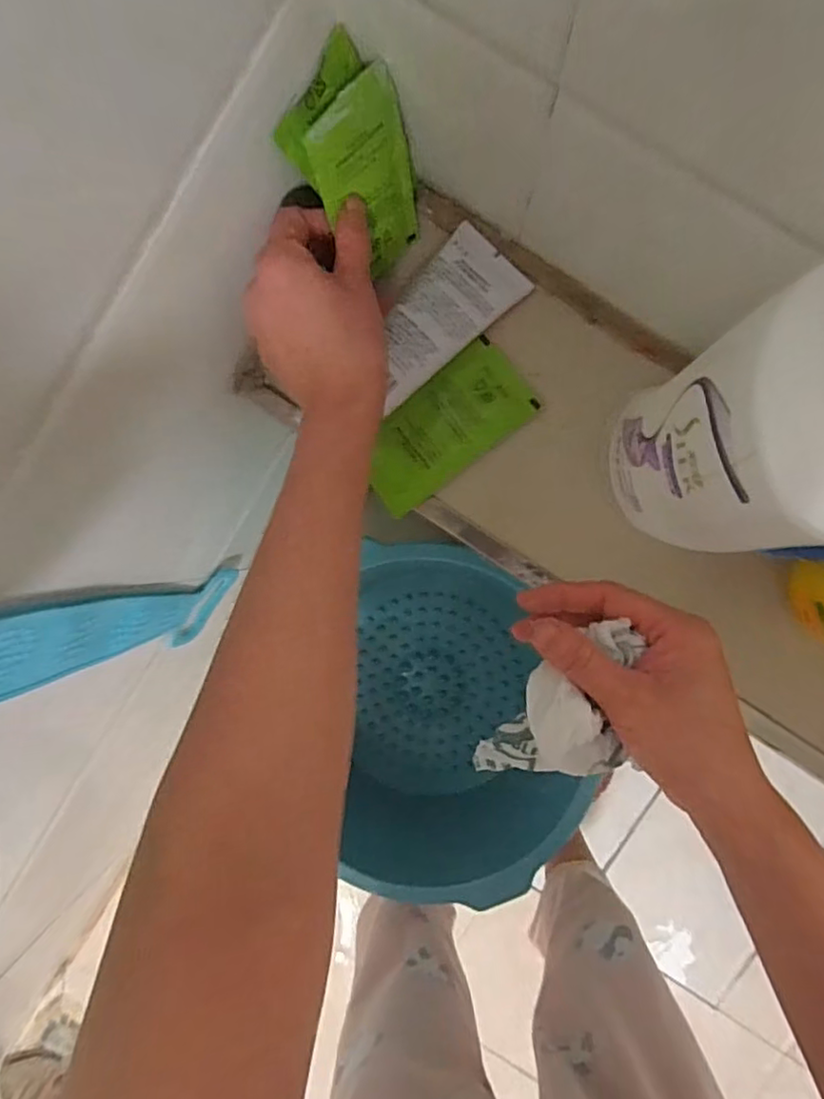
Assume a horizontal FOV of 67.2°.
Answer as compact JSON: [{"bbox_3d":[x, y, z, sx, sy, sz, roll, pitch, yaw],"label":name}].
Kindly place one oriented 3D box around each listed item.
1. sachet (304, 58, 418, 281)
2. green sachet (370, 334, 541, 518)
[{"bbox_3d":[-0.023,-0.200,0.346,0.008,0.102,0.064,37,76,20],"label":"sachet"},{"bbox_3d":[0.020,-0.079,0.405,0.117,0.005,0.058,-39,89,3],"label":"green sachet"}]

